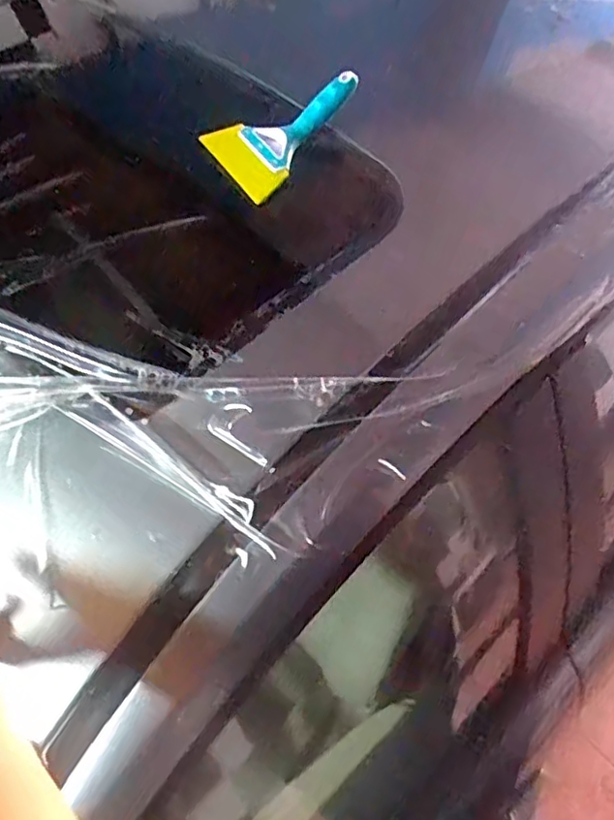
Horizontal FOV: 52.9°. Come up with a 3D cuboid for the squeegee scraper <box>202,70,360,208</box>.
[{"bbox_3d":[-0.026,-0.315,0.680,0.170,0.022,0.111,-43,71,-4],"label":"squeegee scraper"}]

